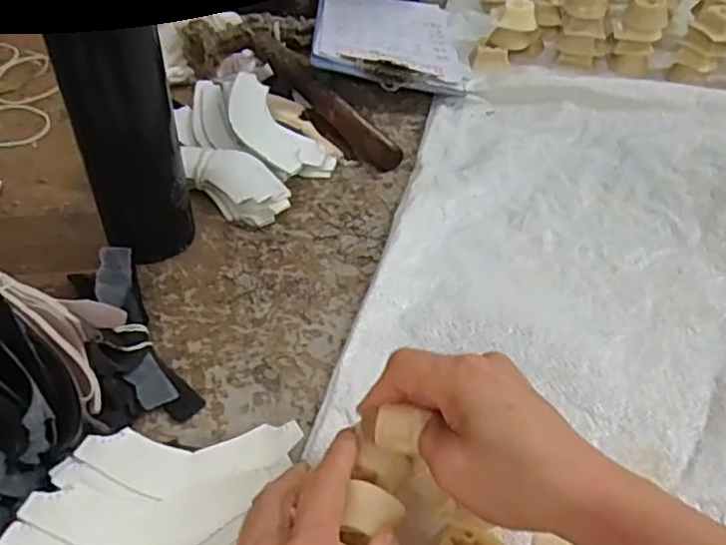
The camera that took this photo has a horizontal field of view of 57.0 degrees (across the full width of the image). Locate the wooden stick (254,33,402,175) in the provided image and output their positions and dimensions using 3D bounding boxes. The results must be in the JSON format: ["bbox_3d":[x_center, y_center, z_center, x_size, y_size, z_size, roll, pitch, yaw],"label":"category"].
[{"bbox_3d":[-0.039,-0.160,0.614,0.025,0.027,0.213,-27,51,-26],"label":"wooden stick"}]

